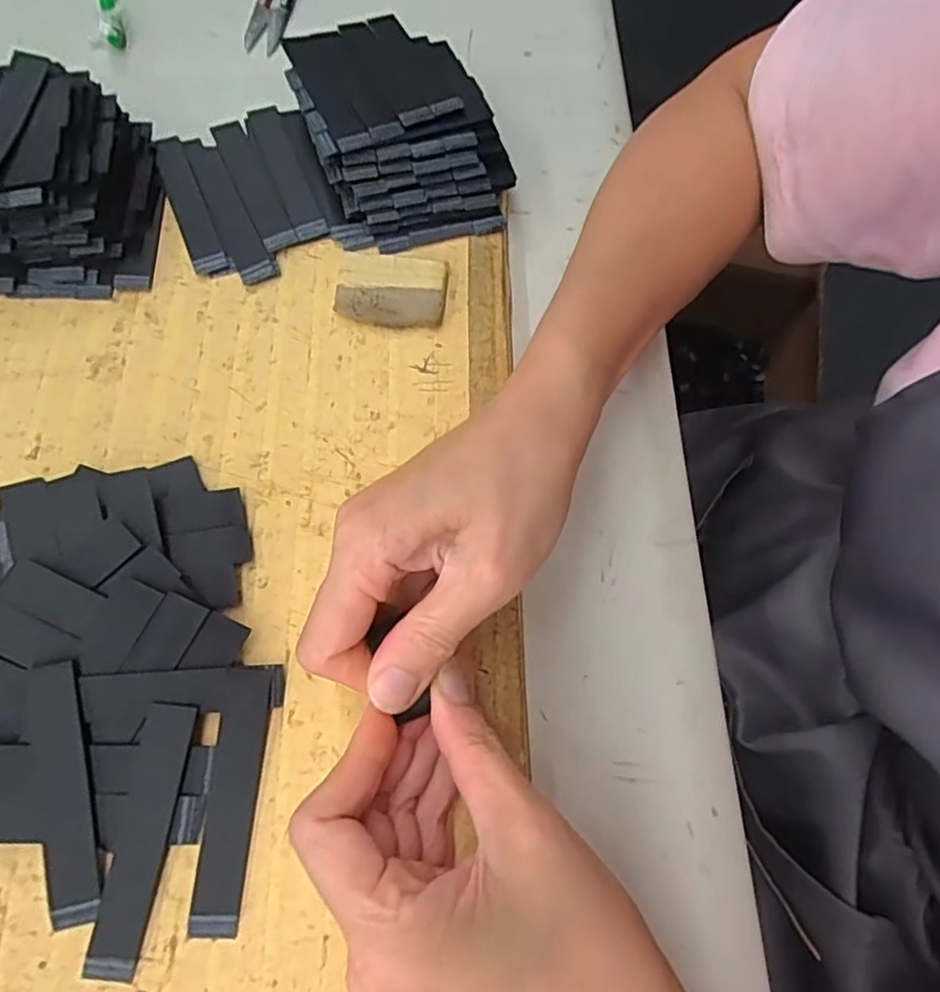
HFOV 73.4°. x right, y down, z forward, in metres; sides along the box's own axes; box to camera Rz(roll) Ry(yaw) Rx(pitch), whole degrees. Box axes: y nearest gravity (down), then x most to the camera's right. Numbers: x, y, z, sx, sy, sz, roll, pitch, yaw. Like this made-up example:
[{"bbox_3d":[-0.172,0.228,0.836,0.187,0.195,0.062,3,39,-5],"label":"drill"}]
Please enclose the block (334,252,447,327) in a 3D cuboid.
[{"bbox_3d":[-0.040,-0.104,0.317,0.054,0.008,0.039,5,70,-3],"label":"block"}]

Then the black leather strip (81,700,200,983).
[{"bbox_3d":[-0.121,0.125,0.233,0.019,0.005,0.092,10,77,-7],"label":"black leather strip"}]

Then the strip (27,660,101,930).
[{"bbox_3d":[-0.149,0.108,0.231,0.019,0.004,0.090,-10,84,-5],"label":"strip"}]

